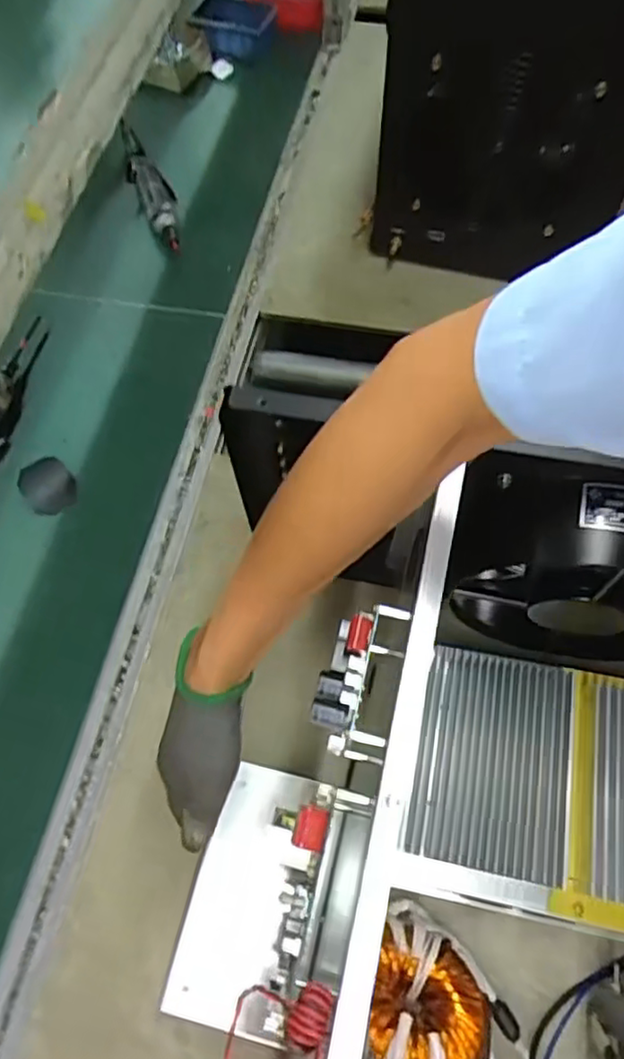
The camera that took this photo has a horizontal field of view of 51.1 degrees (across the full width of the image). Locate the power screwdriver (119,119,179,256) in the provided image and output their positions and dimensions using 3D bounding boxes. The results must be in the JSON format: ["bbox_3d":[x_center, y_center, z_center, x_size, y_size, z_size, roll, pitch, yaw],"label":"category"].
[{"bbox_3d":[-0.243,-0.517,0.966,0.049,0.035,0.276,-25,66,-9],"label":"power screwdriver"}]

